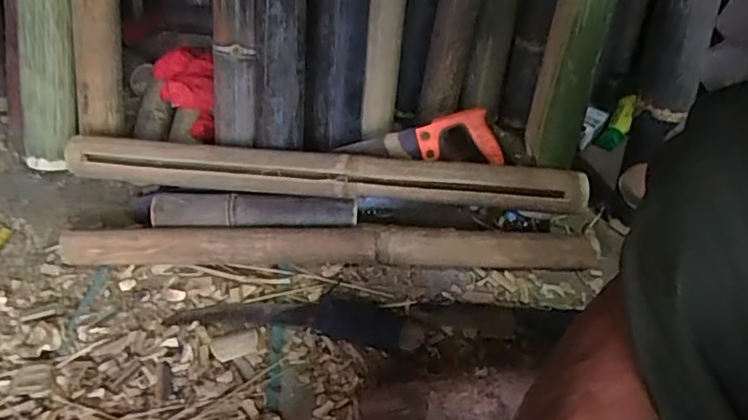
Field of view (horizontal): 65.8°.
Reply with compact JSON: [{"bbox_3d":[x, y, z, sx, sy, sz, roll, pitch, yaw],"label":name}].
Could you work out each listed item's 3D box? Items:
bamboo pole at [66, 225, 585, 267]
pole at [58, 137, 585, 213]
[{"bbox_3d":[-0.057,0.045,0.735,0.657,0.054,0.057,1,42,1],"label":"bamboo pole"},{"bbox_3d":[-0.069,-0.048,0.749,0.668,0.051,0.047,4,42,4],"label":"pole"}]

